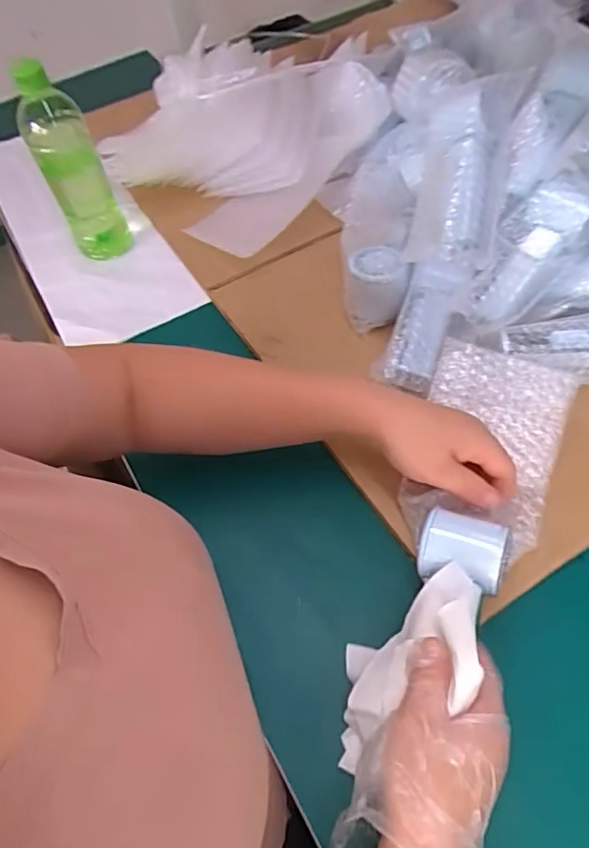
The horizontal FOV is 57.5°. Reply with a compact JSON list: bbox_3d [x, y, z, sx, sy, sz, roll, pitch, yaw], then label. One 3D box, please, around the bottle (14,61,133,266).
[{"bbox_3d":[-0.251,-0.289,0.605,0.067,0.210,0.058,-21,59,-9],"label":"bottle"}]

